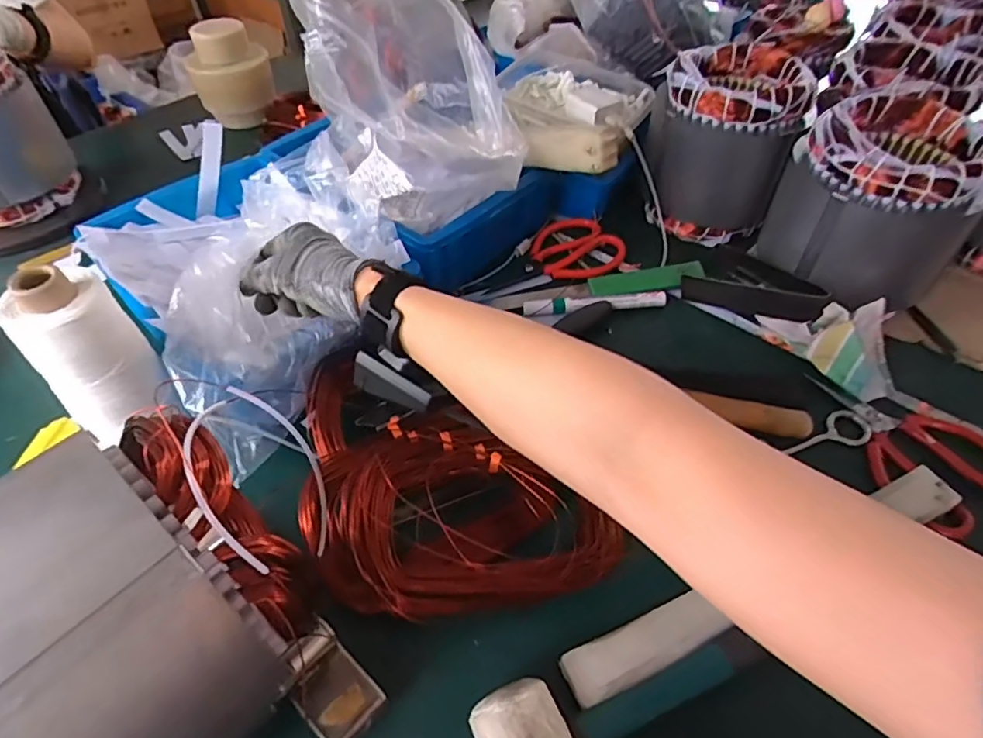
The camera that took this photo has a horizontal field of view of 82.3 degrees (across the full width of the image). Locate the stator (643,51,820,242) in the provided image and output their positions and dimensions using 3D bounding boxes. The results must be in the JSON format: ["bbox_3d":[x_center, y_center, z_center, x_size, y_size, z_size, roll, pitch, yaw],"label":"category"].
[{"bbox_3d":[0.240,-0.239,0.600,0.140,0.156,0.122,16,50,15],"label":"stator"}]

